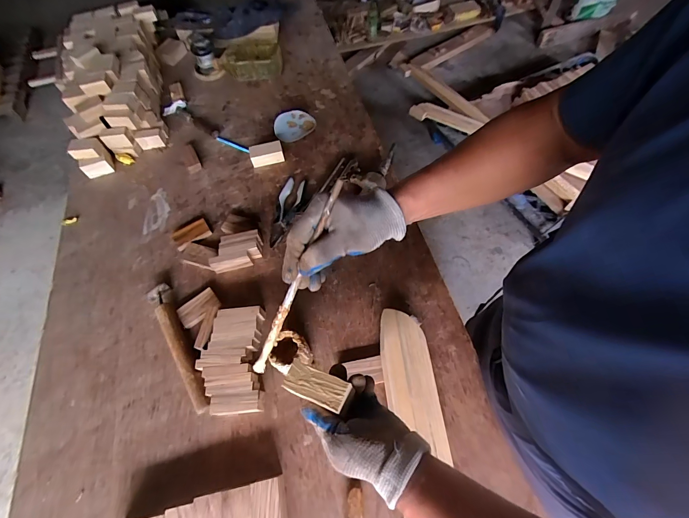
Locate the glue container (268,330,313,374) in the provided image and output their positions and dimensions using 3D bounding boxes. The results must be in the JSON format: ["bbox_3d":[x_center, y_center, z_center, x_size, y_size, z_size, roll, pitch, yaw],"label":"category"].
[{"bbox_3d":[-0.090,0.173,0.572,0.059,0.088,0.064,-1,62,2],"label":"glue container"}]

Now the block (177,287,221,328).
[{"bbox_3d":[-0.300,0.100,0.662,0.079,0.012,0.054,-36,66,-16],"label":"block"}]

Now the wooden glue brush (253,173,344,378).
[{"bbox_3d":[-0.058,0.031,0.381,0.011,0.008,0.266,31,108,17],"label":"wooden glue brush"}]

